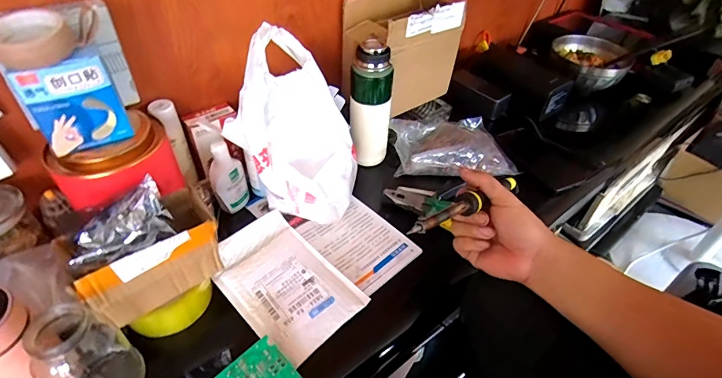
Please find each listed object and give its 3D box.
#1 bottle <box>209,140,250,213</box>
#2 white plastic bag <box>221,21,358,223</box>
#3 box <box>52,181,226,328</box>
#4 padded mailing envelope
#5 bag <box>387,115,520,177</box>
[{"bbox_3d":[-0.196,-0.019,0.586,0.048,0.114,0.035,-15,46,-15],"label":"bottle"},{"bbox_3d":[-0.084,-0.079,0.539,0.146,0.224,0.124,3,44,3],"label":"white plastic bag"},{"bbox_3d":[-0.236,0.075,0.446,0.145,0.084,0.081,-32,52,-29],"label":"box"},{"bbox_3d":[-0.100,0.117,0.509,0.122,0.021,0.194,-34,53,-31],"label":"padded mailing envelope"},{"bbox_3d":[0.156,-0.080,0.708,0.209,0.051,0.147,-11,45,-12],"label":"bag"}]

